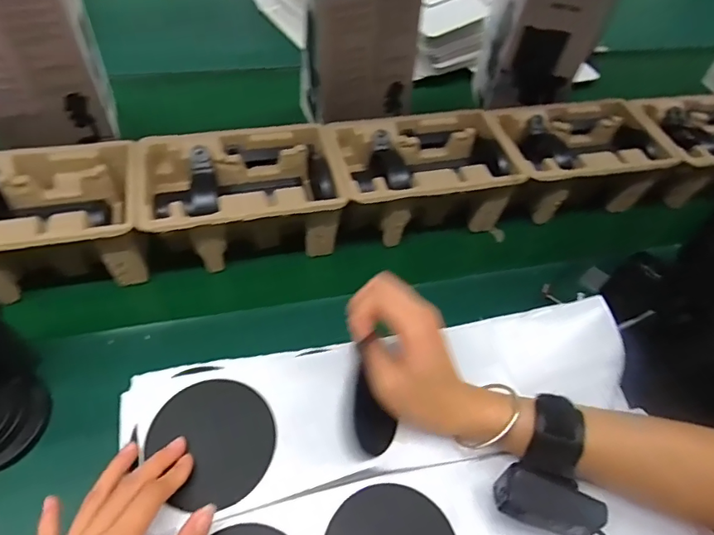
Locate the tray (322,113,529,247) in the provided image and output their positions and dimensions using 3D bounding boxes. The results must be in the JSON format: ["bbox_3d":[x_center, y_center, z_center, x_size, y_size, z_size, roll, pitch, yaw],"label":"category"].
[{"bbox_3d":[0.078,-0.118,0.642,0.223,0.097,0.142,-6,51,-11],"label":"tray"}]

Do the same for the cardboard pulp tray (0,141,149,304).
[{"bbox_3d":[-0.357,-0.049,0.545,0.226,0.098,0.147,-11,53,-15],"label":"cardboard pulp tray"}]

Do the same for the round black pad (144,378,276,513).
[{"bbox_3d":[-0.106,0.129,0.364,0.083,0.010,0.095,-29,59,-27],"label":"round black pad"}]

